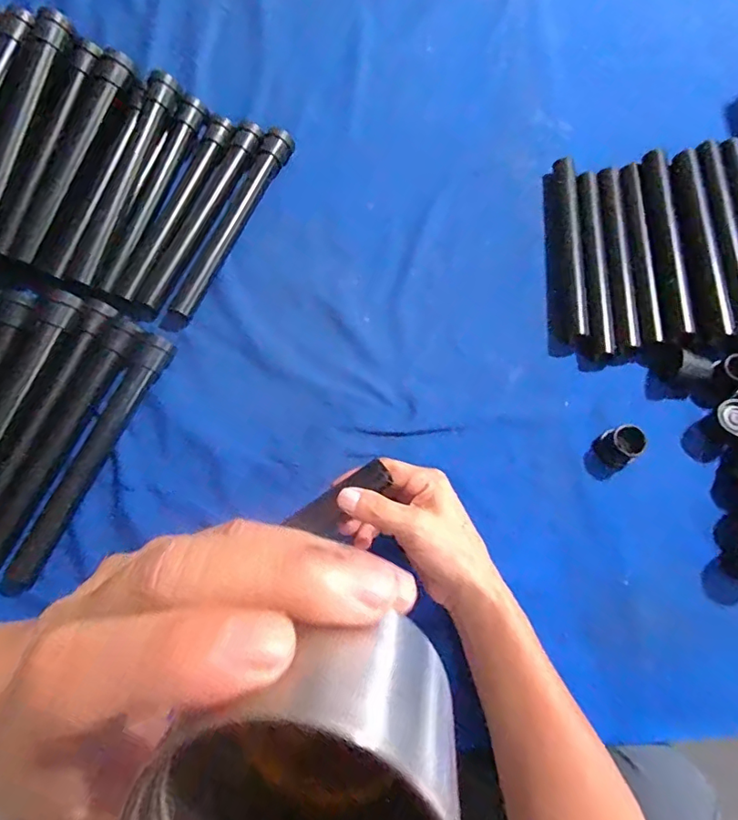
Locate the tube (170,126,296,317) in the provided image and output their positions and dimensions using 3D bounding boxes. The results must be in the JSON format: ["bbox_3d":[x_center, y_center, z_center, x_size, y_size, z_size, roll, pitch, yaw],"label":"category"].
[{"bbox_3d":[-0.147,-0.212,0.562,0.026,0.025,0.247,22,73,7],"label":"tube"}]

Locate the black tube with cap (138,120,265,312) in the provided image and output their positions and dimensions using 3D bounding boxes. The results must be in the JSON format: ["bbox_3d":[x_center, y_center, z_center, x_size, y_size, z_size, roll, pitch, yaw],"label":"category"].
[{"bbox_3d":[-0.180,-0.218,0.567,0.030,0.020,0.246,22,72,7],"label":"black tube with cap"}]

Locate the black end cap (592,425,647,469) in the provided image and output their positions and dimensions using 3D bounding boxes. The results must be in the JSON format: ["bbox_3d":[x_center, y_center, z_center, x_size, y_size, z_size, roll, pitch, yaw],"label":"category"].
[{"bbox_3d":[0.230,0.033,0.470,0.030,0.035,0.034,-26,73,-9],"label":"black end cap"}]

